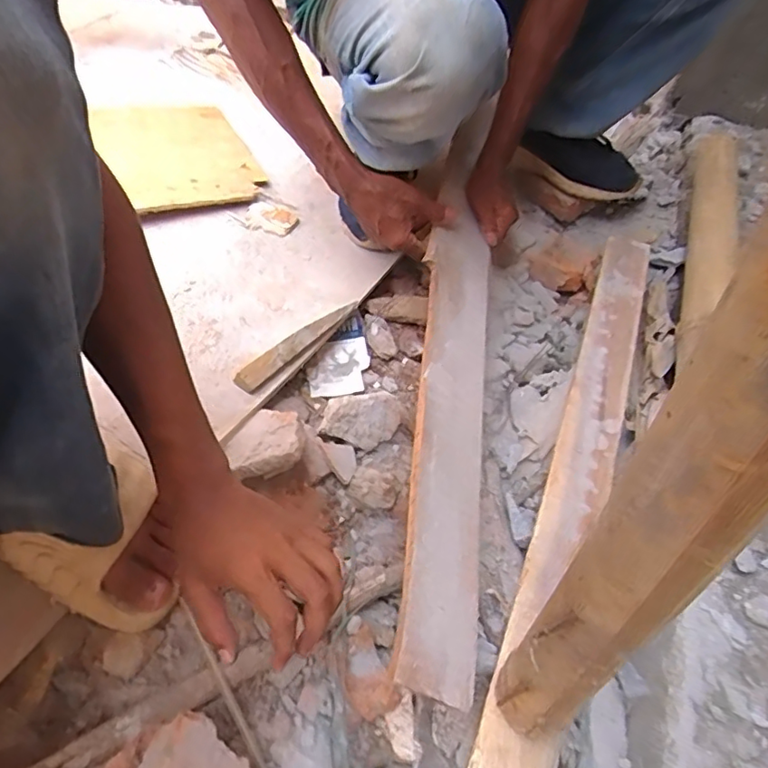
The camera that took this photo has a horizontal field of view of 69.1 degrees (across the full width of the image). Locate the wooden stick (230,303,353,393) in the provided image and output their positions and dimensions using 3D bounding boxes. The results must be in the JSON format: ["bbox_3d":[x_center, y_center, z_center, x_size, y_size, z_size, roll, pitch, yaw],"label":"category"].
[{"bbox_3d":[-0.102,-0.048,0.662,0.024,0.017,0.174,36,57,22],"label":"wooden stick"}]

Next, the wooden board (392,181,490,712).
[{"bbox_3d":[0.070,-0.004,0.567,0.091,0.021,0.579,28,51,-23],"label":"wooden board"}]

